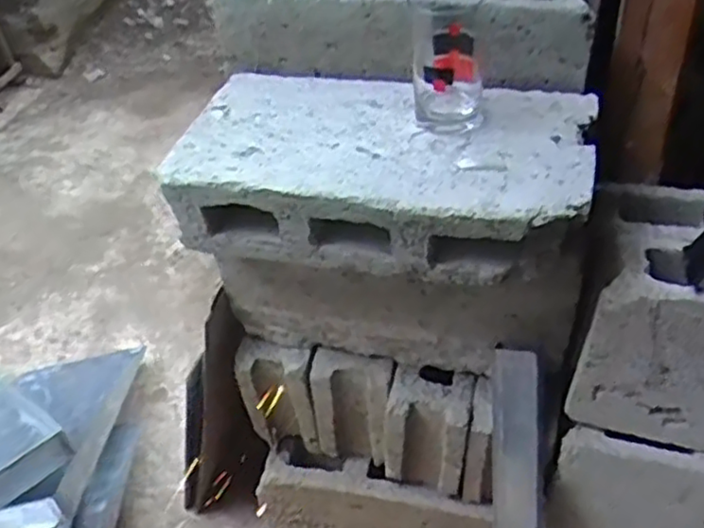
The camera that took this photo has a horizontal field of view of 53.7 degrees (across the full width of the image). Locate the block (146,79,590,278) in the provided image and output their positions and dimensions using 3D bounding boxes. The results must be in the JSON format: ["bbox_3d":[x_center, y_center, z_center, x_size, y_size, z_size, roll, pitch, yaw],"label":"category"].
[{"bbox_3d":[0.027,-0.090,0.691,0.387,0.110,0.195,8,41,14],"label":"block"}]

